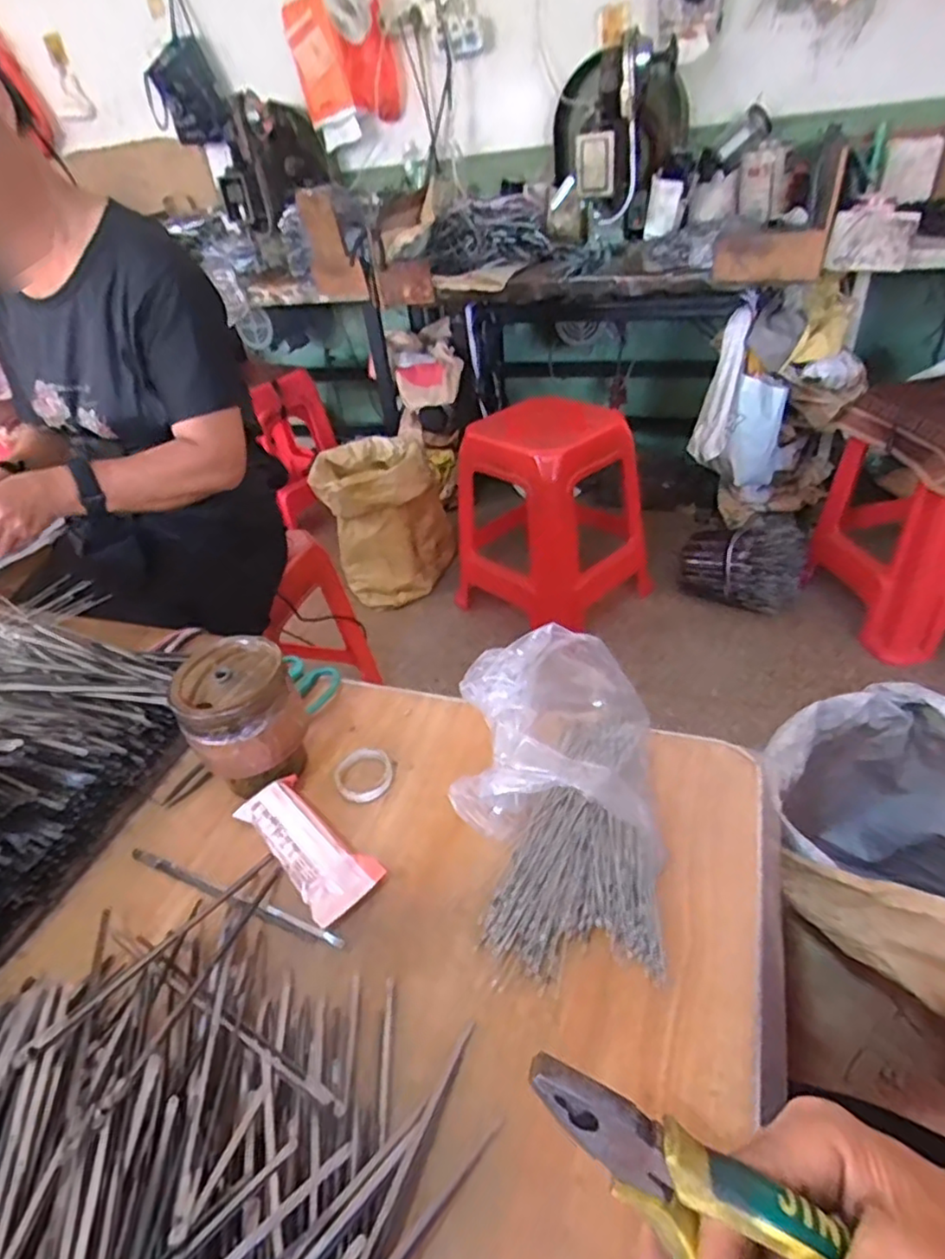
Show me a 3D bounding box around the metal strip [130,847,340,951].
[{"bbox_3d":[-0.170,0.184,0.456,0.189,0.008,0.012,11,40,23],"label":"metal strip"}]

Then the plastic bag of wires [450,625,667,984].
[{"bbox_3d":[0.058,0.102,0.446,0.133,0.096,0.208,-1,37,9],"label":"plastic bag of wires"}]

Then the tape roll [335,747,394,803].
[{"bbox_3d":[-0.088,0.116,0.529,0.046,0.008,0.054,-18,38,-13],"label":"tape roll"}]

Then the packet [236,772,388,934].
[{"bbox_3d":[-0.118,0.150,0.466,0.051,0.020,0.119,-33,44,-30],"label":"packet"}]

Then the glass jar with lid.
[{"bbox_3d":[-0.177,0.073,0.513,0.083,0.105,0.085,-5,37,4],"label":"glass jar with lid"}]

